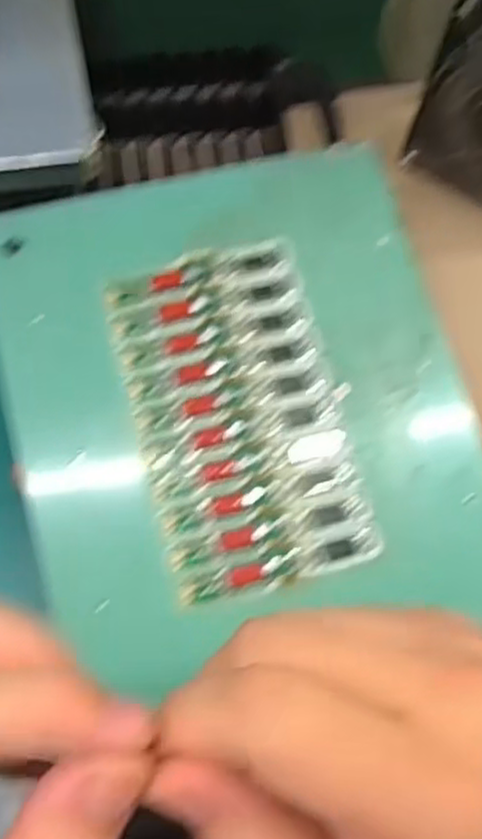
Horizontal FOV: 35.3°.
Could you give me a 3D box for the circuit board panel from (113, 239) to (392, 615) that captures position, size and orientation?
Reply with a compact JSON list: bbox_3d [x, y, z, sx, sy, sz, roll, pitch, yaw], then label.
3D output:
[{"bbox_3d":[-0.001,-0.003,0.372,0.097,0.004,0.165,-14,79,-5],"label":"circuit board panel"}]

